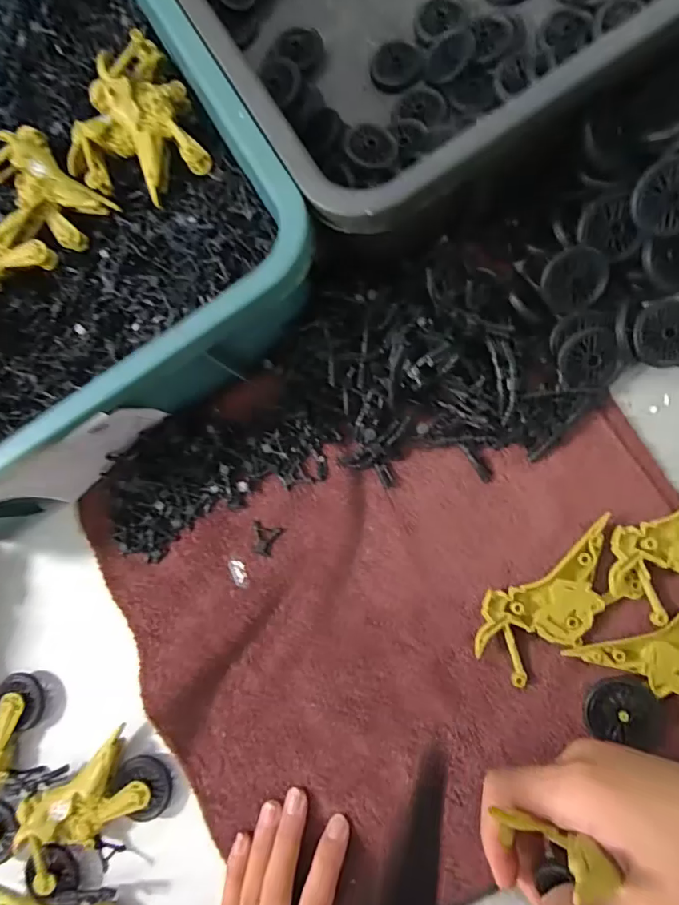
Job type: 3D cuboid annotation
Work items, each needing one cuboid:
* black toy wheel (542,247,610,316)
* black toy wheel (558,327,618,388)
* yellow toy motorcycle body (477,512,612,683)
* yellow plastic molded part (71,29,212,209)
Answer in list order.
[{"bbox_3d":[0.139,-0.102,0.288,0.035,0.004,0.035,2,118,3],"label":"black toy wheel"},{"bbox_3d":[0.150,-0.056,0.293,0.033,0.008,0.033,-1,82,11],"label":"black toy wheel"},{"bbox_3d":[0.125,0.087,0.287,0.101,0.015,0.048,-41,77,4],"label":"yellow toy motorcycle body"},{"bbox_3d":[-0.147,-0.222,0.349,0.095,0.040,0.090,-1,82,11],"label":"yellow plastic molded part"}]

